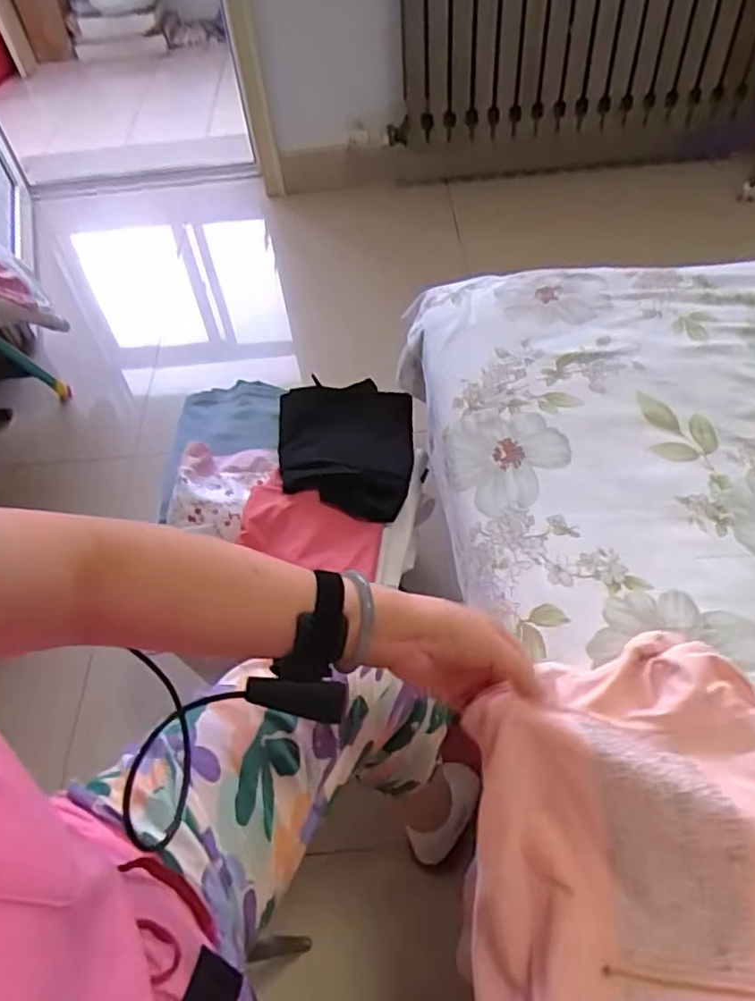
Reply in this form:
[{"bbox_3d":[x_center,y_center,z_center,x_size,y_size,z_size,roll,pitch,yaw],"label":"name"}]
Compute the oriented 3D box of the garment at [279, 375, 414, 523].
[{"bbox_3d":[-0.049,-0.085,0.957,0.194,0.032,0.282,-1,53,3],"label":"garment"}]

